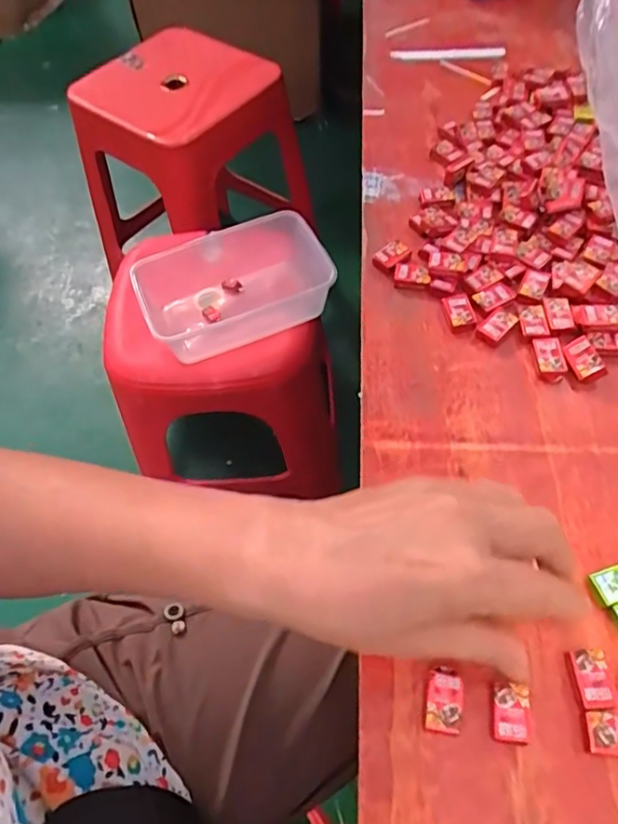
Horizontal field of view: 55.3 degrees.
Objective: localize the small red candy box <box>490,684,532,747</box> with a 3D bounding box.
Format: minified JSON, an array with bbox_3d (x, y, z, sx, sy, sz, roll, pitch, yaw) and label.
[{"bbox_3d":[0.093,0.139,0.270,0.018,0.009,0.024,7,59,8],"label":"small red candy box"}]

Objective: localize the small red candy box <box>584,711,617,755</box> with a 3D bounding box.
[{"bbox_3d":[0.138,0.144,0.263,0.026,0.009,0.017,3,59,6],"label":"small red candy box"}]

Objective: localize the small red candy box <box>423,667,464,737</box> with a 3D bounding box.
[{"bbox_3d":[0.063,0.136,0.275,0.017,0.009,0.026,7,59,8],"label":"small red candy box"}]

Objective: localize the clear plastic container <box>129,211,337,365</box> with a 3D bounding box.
[{"bbox_3d":[-0.095,-0.162,0.794,0.249,0.089,0.146,-17,59,-6],"label":"clear plastic container"}]

